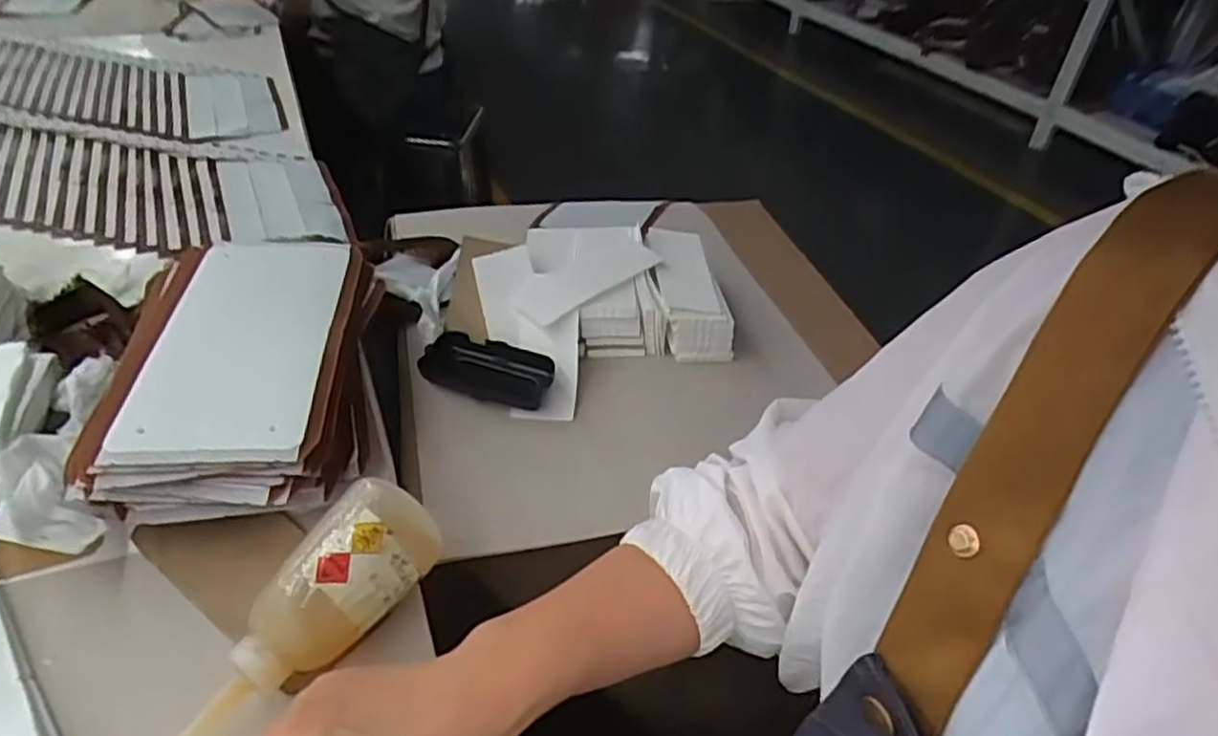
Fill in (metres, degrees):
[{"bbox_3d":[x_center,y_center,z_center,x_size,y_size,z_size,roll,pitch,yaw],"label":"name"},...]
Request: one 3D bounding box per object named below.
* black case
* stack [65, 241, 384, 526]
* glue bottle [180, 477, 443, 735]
[{"bbox_3d":[-0.101,0.001,0.632,0.109,0.028,0.047,15,40,12],"label":"black case"},{"bbox_3d":[-0.262,0.001,0.542,0.162,0.068,0.250,-2,39,-9],"label":"stack"},{"bbox_3d":[-0.163,0.134,0.400,0.051,0.056,0.169,27,58,25],"label":"glue bottle"}]

